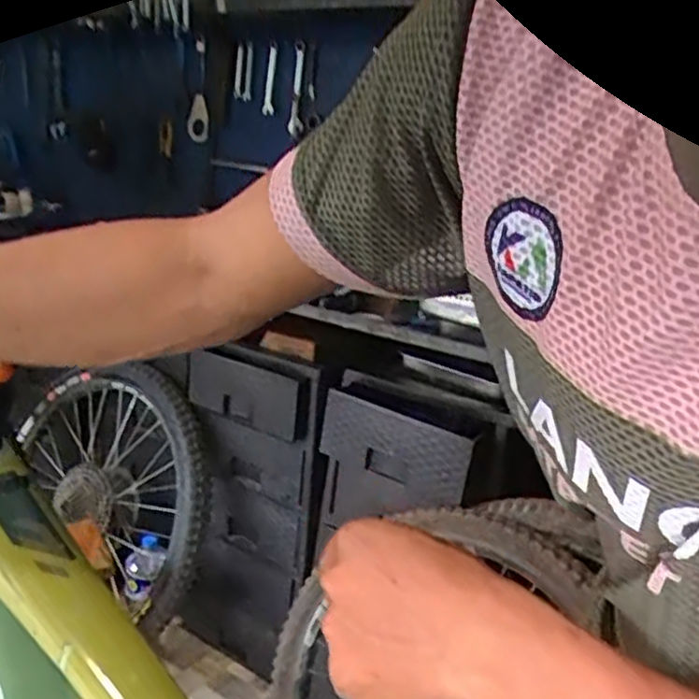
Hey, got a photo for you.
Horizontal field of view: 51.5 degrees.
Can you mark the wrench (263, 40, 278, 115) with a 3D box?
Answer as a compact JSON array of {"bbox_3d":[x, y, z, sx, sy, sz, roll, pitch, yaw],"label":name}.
[{"bbox_3d":[-0.197,-0.677,1.811,0.031,0.171,0.010,19,25,27],"label":"wrench"}]

